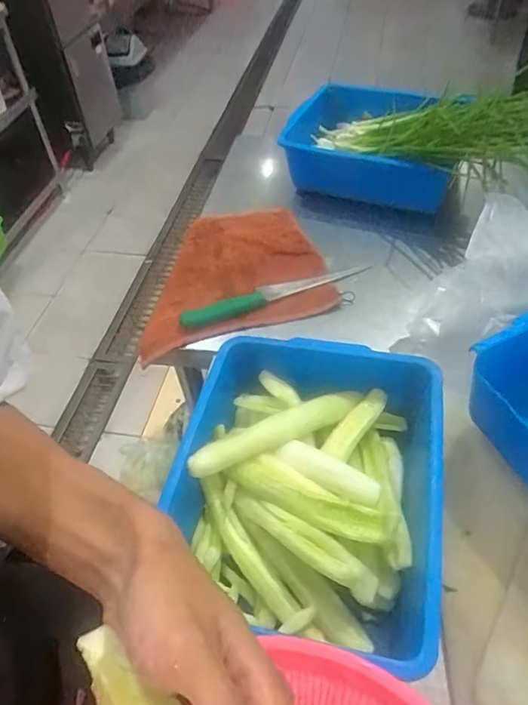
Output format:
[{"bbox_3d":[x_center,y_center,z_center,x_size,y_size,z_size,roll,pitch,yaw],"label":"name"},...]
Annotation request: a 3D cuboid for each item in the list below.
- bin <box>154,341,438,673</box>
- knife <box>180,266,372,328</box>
[{"bbox_3d":[0.045,0.117,0.503,0.257,0.083,0.266,9,50,13],"label":"bin"},{"bbox_3d":[0.016,-0.089,0.729,0.278,0.024,0.033,-19,50,-11],"label":"knife"}]

